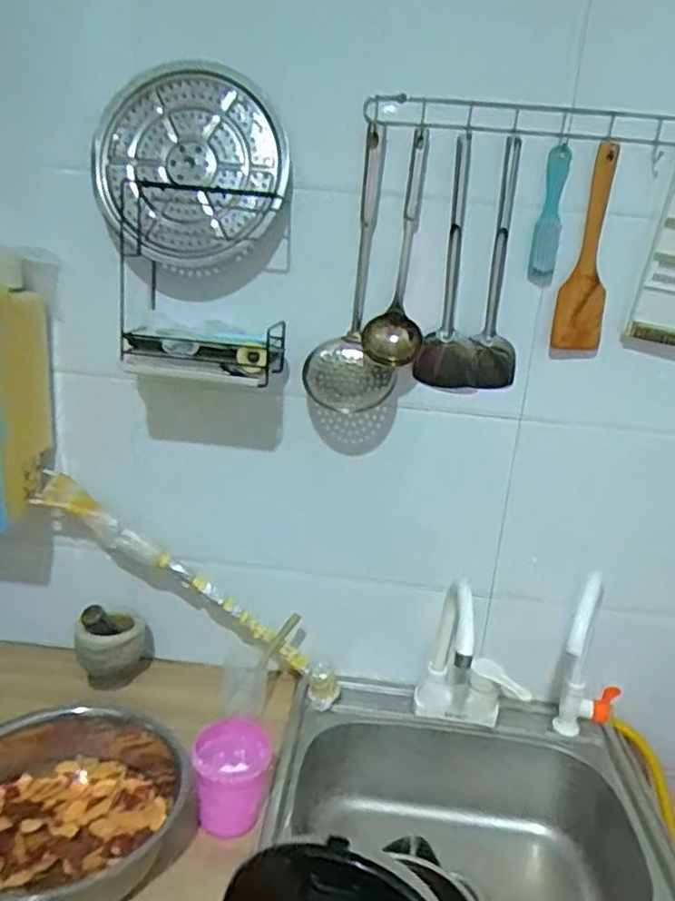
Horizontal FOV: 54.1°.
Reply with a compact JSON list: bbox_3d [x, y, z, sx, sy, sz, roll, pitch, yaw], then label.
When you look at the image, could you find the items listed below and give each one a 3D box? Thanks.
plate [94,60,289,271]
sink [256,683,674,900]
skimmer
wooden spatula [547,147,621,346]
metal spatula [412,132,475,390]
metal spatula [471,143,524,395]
[{"bbox_3d":[-0.200,-0.394,0.902,0.252,0.256,0.030,-21,6,2],"label":"plate"},{"bbox_3d":[0.172,0.551,0.911,0.523,0.177,0.379,7,16,6],"label":"sink"},{"bbox_3d":[0.029,-0.239,0.929,0.126,0.369,0.030,4,16,-3],"label":"skimmer"},{"bbox_3d":[0.344,-0.270,0.902,0.064,0.266,0.007,6,18,9],"label":"wooden spatula"},{"bbox_3d":[0.164,-0.246,0.921,0.082,0.323,0.043,8,17,10],"label":"metal spatula"},{"bbox_3d":[0.236,-0.247,0.918,0.074,0.325,0.035,6,16,3],"label":"metal spatula"}]

